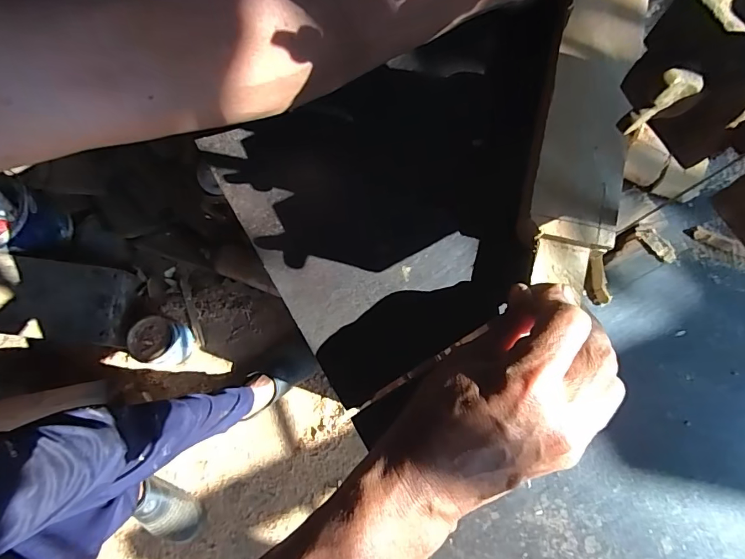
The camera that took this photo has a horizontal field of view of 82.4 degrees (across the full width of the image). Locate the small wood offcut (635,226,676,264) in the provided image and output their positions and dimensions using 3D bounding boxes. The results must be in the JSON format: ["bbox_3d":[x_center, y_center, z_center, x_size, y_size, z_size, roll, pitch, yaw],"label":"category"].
[{"bbox_3d":[0.184,-0.023,0.274,0.009,0.006,0.029,-42,81,-9],"label":"small wood offcut"}]

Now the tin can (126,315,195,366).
[{"bbox_3d":[-0.521,0.157,1.064,0.114,0.132,0.110,0,77,0],"label":"tin can"}]

